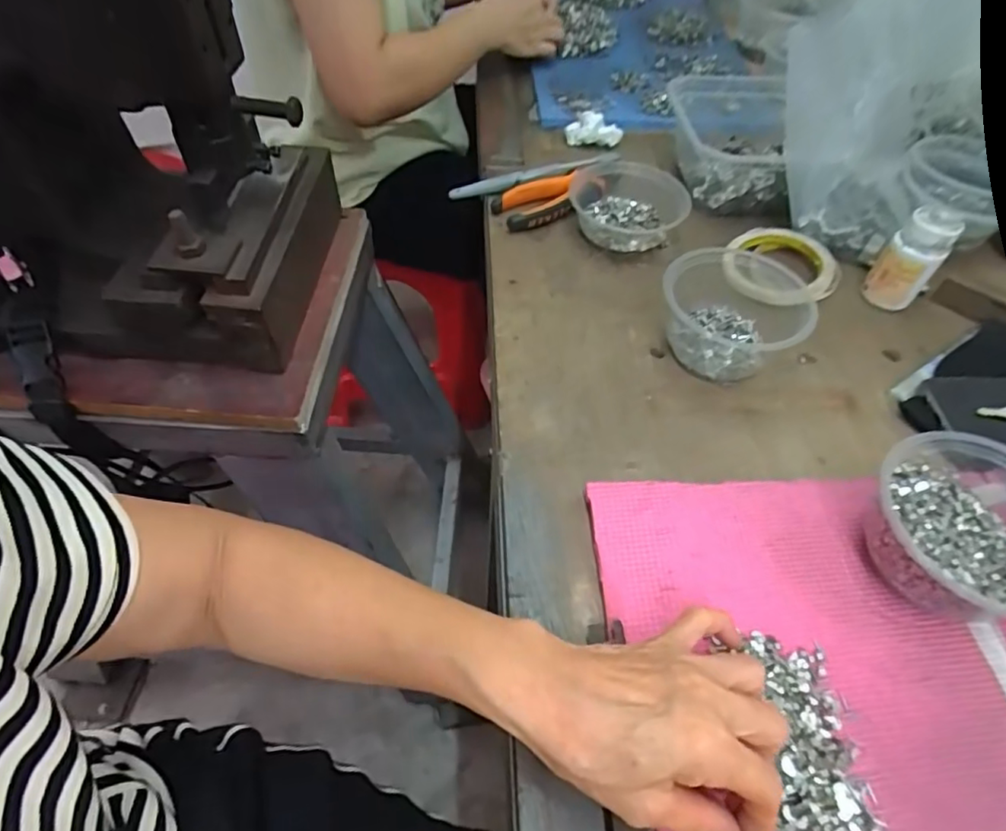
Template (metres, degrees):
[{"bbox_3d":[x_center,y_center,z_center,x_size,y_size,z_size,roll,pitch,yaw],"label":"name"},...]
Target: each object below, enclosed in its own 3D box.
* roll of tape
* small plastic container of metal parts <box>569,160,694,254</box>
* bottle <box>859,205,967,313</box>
[{"bbox_3d":[0.264,-0.144,0.551,0.103,0.019,0.103,2,53,-2],"label":"roll of tape"},{"bbox_3d":[0.124,-0.209,0.590,0.108,0.044,0.111,-2,52,-3],"label":"small plastic container of metal parts"},{"bbox_3d":[0.362,-0.141,0.518,0.045,0.072,0.041,33,58,22],"label":"bottle"}]

